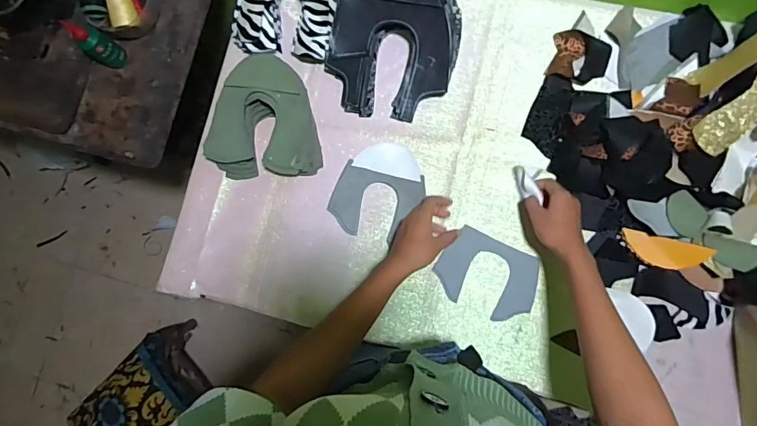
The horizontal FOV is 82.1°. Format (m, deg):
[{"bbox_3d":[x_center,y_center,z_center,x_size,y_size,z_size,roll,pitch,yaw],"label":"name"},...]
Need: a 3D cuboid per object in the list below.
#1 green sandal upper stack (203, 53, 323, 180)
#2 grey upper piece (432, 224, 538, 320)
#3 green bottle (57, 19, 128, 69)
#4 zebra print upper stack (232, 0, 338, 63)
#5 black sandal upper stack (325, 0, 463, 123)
[{"bbox_3d":[-0.189,-0.145,0.687,0.175,0.080,0.175,-5,83,6],"label":"green sandal upper stack"},{"bbox_3d":[0.165,0.095,0.662,0.146,0.007,0.108,25,90,11],"label":"grey upper piece"},{"bbox_3d":[-0.466,-0.276,0.719,0.032,0.105,0.038,-5,83,6],"label":"green bottle"},{"bbox_3d":[-0.145,-0.345,0.703,0.163,0.075,0.184,8,85,8],"label":"zebra print upper stack"},{"bbox_3d":[0.025,-0.276,0.662,0.194,0.097,0.244,15,86,8],"label":"black sandal upper stack"}]

